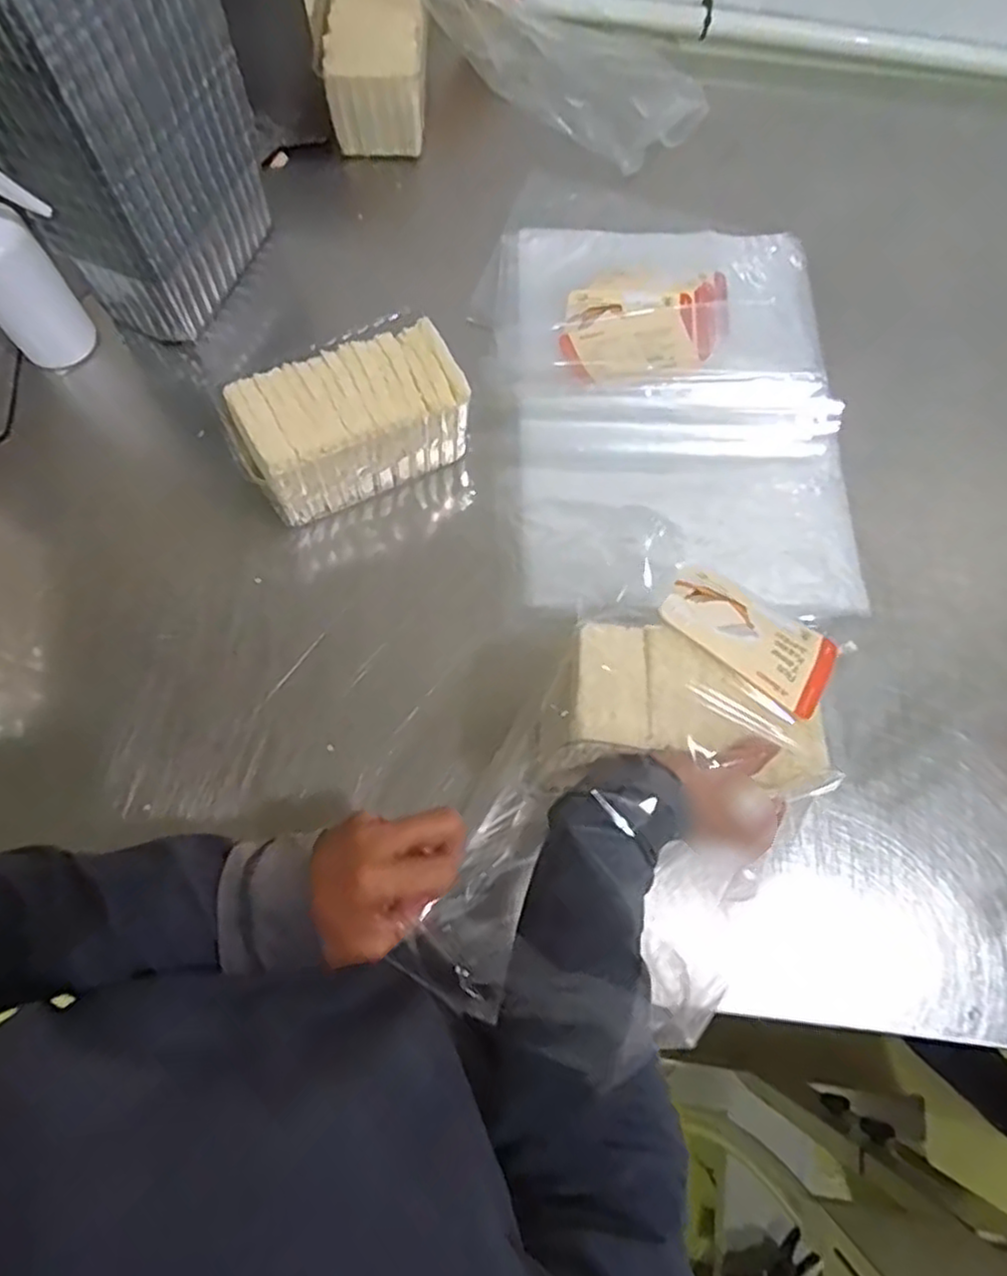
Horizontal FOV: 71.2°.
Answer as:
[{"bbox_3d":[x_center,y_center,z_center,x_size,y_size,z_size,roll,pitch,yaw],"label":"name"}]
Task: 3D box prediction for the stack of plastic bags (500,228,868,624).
[{"bbox_3d":[0.170,-0.234,0.701,0.317,0.020,0.444,-3,71,-3],"label":"stack of plastic bags"}]

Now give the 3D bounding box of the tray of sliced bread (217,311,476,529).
[{"bbox_3d":[-0.138,-0.201,0.653,0.199,0.098,0.115,-26,74,-10],"label":"tray of sliced bread"}]

